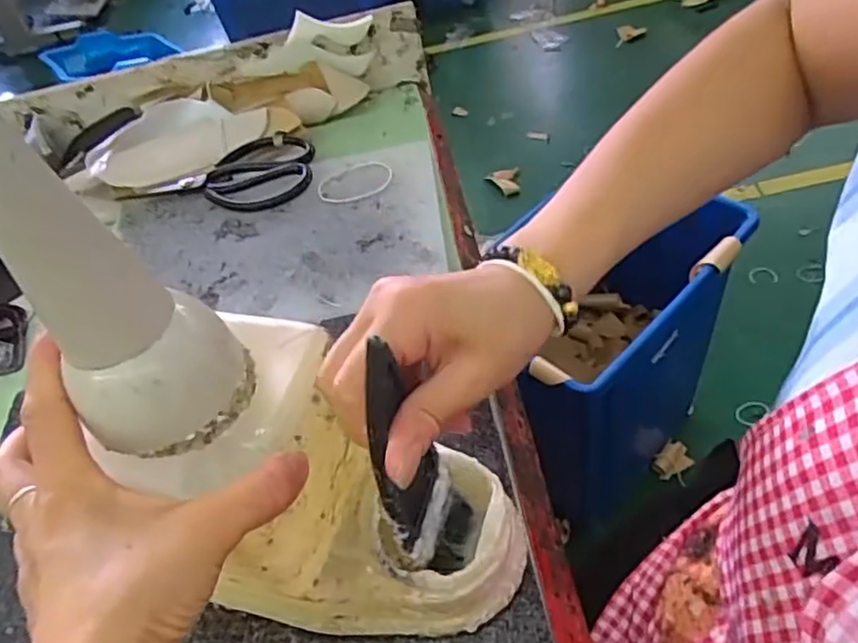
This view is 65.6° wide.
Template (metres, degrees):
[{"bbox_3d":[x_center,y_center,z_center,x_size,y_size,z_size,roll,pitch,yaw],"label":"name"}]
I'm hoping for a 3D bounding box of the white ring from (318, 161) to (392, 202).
[{"bbox_3d":[-0.065,-0.123,0.587,0.066,0.004,0.049,-20,49,-3],"label":"white ring"}]

